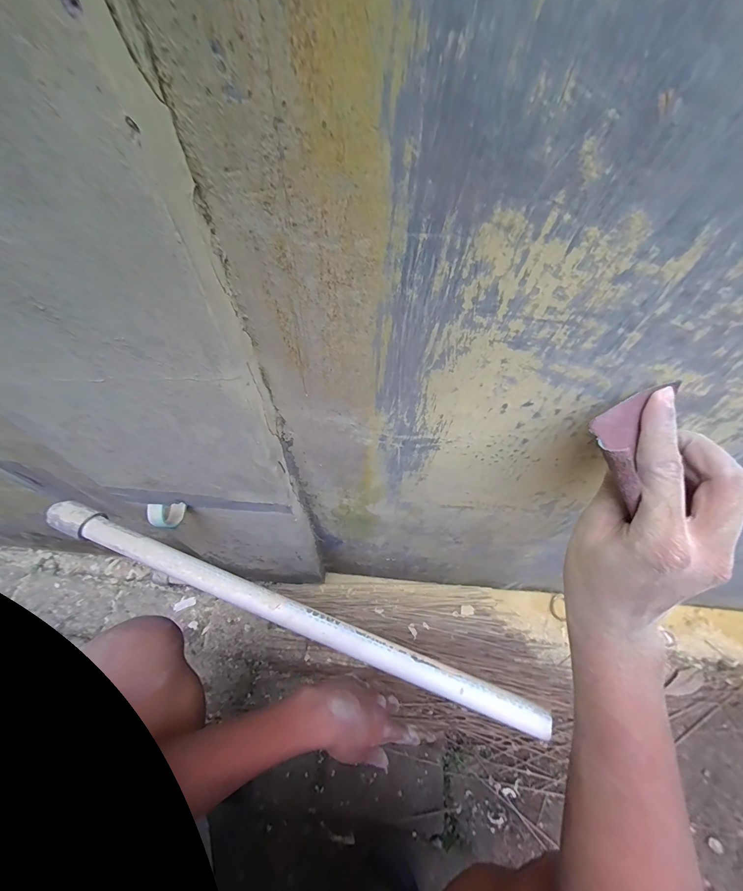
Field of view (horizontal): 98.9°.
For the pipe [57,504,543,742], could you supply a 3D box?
[{"bbox_3d":[-0.080,0.140,0.272,0.452,0.027,0.025,19,57,10],"label":"pipe"}]

